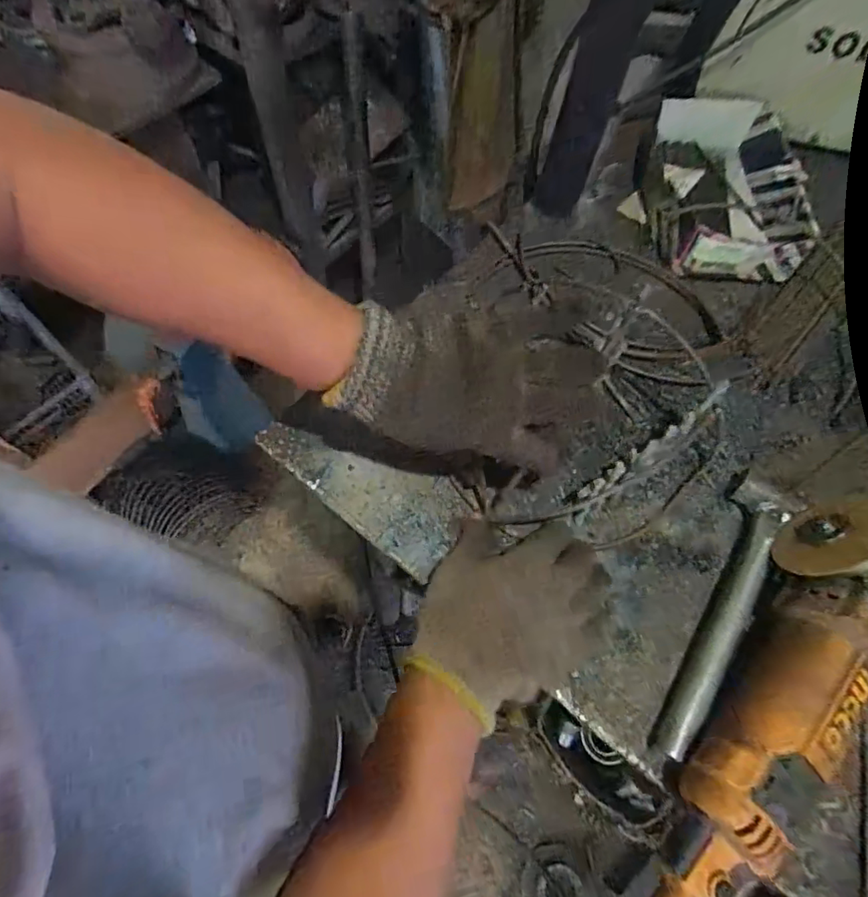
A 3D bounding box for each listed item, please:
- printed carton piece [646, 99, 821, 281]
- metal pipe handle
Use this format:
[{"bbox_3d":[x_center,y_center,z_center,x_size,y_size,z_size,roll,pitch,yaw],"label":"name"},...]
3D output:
[{"bbox_3d":[0.325,-0.297,0.608,0.152,0.065,0.233,10,63,4],"label":"printed carton piece"},{"bbox_3d":[0.217,0.120,0.405,0.042,0.027,0.228,31,67,14],"label":"metal pipe handle"}]

